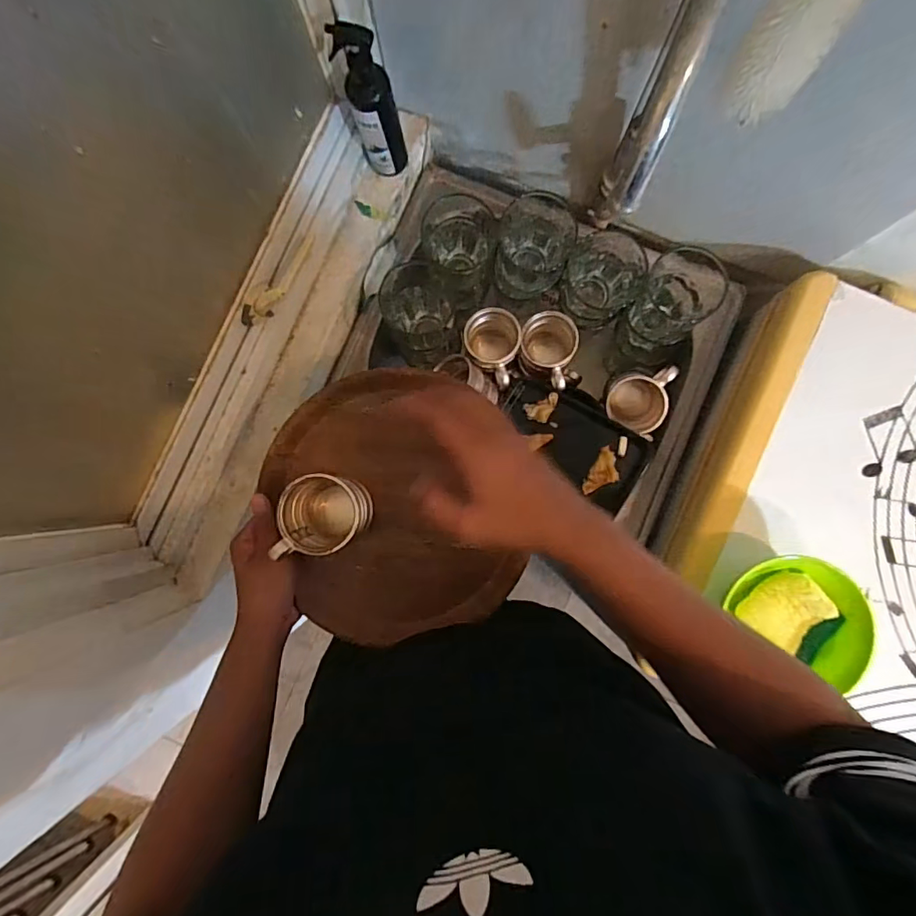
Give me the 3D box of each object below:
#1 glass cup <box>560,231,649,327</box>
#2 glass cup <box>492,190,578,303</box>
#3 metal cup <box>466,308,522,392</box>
[{"bbox_3d":[0.185,-0.229,0.664,0.087,0.115,0.083,0,87,0],"label":"glass cup"},{"bbox_3d":[0.098,-0.268,0.669,0.095,0.110,0.095,0,87,0],"label":"glass cup"},{"bbox_3d":[0.046,-0.148,0.722,0.075,0.096,0.098,1,87,0],"label":"metal cup"}]

